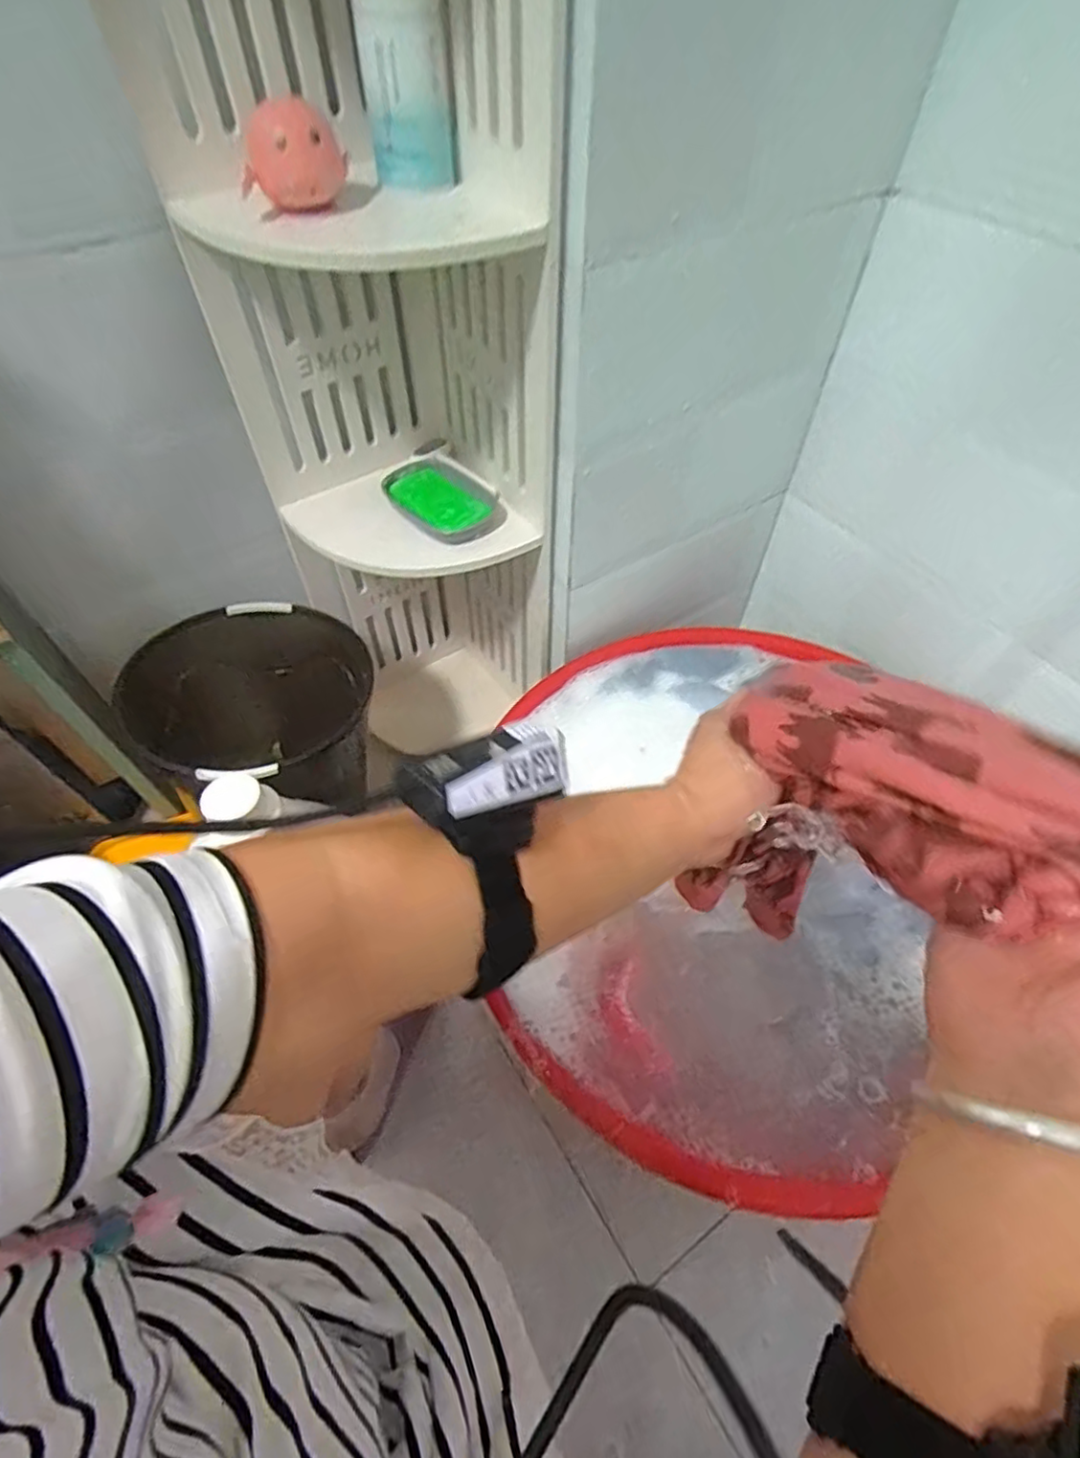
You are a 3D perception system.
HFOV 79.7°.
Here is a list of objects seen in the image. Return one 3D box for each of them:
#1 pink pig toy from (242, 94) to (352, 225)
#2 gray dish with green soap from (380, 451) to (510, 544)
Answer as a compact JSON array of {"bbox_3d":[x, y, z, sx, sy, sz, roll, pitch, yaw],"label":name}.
[{"bbox_3d":[-0.163,-0.377,0.428,0.068,0.060,0.045,-15,56,-10],"label":"pink pig toy"},{"bbox_3d":[-0.101,-0.234,0.660,0.088,0.025,0.133,-36,62,-22],"label":"gray dish with green soap"}]

